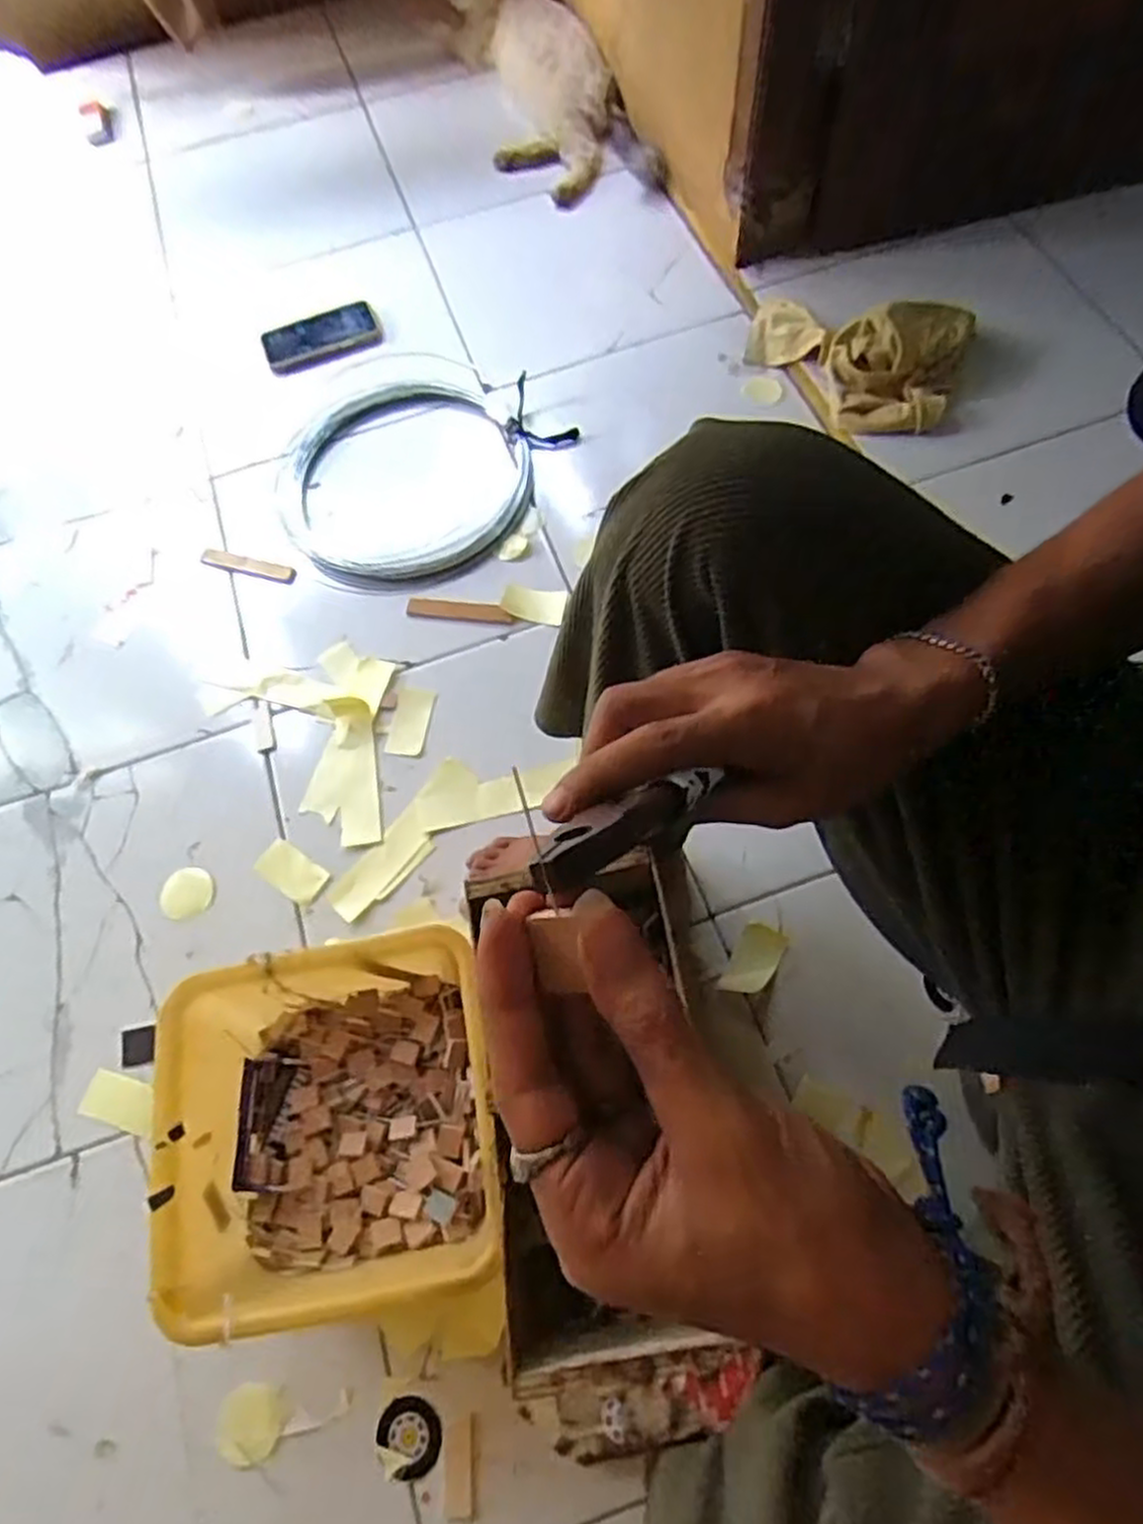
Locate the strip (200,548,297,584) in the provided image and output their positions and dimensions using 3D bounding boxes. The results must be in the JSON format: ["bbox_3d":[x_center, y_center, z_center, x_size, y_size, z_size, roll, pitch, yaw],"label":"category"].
[{"bbox_3d":[-0.423,-0.258,1.029,0.133,0.010,0.027,15,68,9],"label":"strip"}]

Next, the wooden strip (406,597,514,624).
[{"bbox_3d":[-0.140,-0.190,0.977,0.131,0.004,0.025,6,67,5],"label":"wooden strip"}]

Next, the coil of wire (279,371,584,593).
[{"bbox_3d":[-0.204,-0.402,1.074,0.400,0.033,0.353,-29,68,-10],"label":"coil of wire"}]

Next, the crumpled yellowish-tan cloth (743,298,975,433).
[{"bbox_3d":[0.382,-0.548,1.050,0.286,0.089,0.210,11,68,8],"label":"crumpled yellowish-tan cloth"}]

